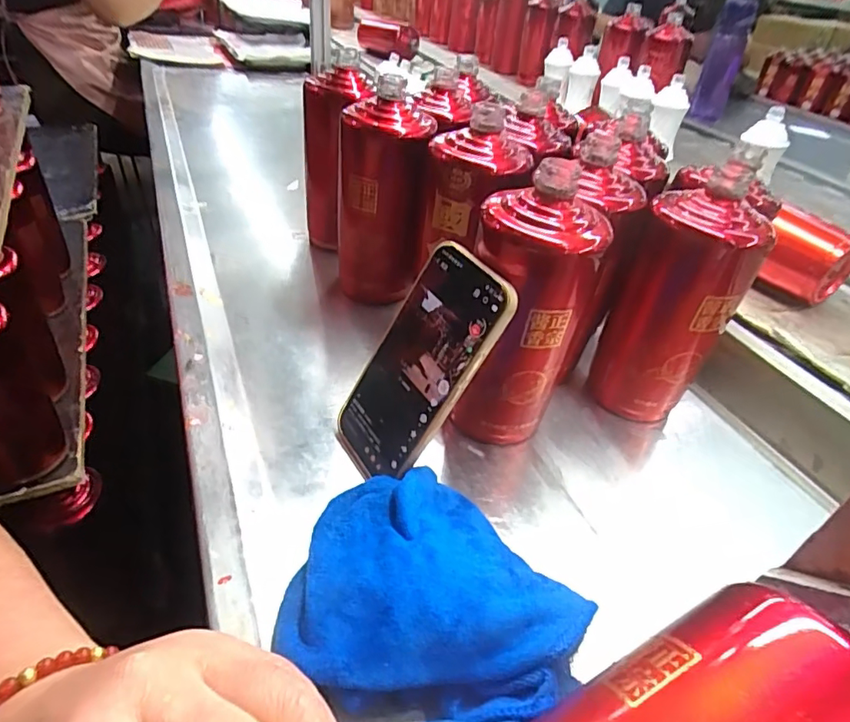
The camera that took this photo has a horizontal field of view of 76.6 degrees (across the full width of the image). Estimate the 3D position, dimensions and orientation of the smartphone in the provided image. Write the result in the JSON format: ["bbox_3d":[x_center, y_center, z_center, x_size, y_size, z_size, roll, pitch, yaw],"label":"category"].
[{"bbox_3d":[-0.006,0.007,0.355,0.007,0.163,0.077,7,33,-48],"label":"smartphone"}]

